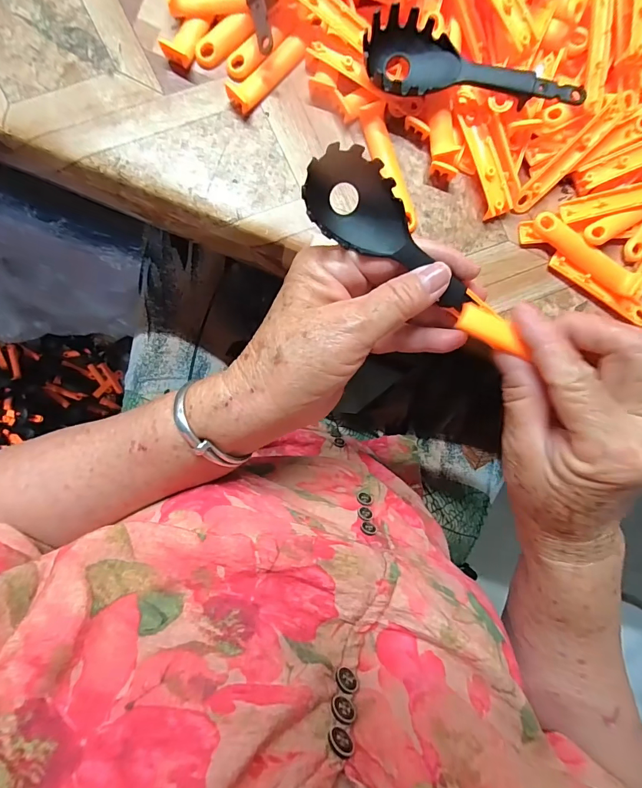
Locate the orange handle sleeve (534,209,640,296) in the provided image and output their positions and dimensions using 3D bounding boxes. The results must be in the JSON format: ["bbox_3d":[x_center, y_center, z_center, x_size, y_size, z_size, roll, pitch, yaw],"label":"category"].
[{"bbox_3d":[0.167,-0.090,0.252,0.074,0.011,0.014,37,92,-6],"label":"orange handle sleeve"}]

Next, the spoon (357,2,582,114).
[{"bbox_3d":[0.086,-0.187,0.230,0.124,0.025,0.029,12,94,-4],"label":"spoon"}]

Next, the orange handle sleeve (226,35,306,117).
[{"bbox_3d":[-0.031,-0.193,0.236,0.056,0.009,0.016,-43,96,1],"label":"orange handle sleeve"}]

